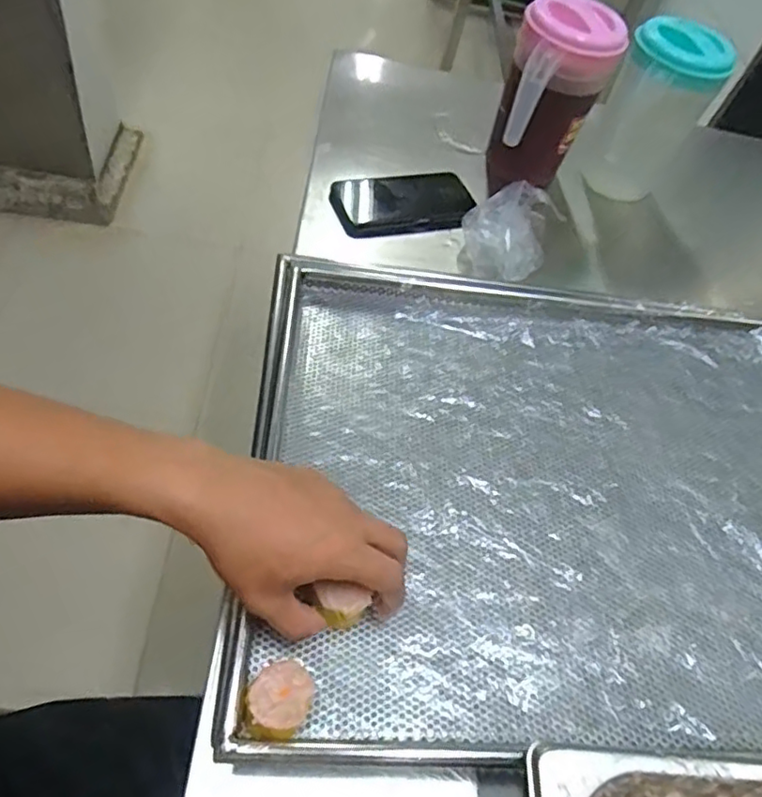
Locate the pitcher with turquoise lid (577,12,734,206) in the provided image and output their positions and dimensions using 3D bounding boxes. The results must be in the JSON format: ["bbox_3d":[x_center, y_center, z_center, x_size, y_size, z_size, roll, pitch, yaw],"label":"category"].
[{"bbox_3d":[0.319,-0.332,0.726,0.113,0.189,0.104,30,54,8],"label":"pitcher with turquoise lid"}]

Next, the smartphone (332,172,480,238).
[{"bbox_3d":[0.026,-0.225,0.700,0.159,0.014,0.089,-13,70,-15],"label":"smartphone"}]

